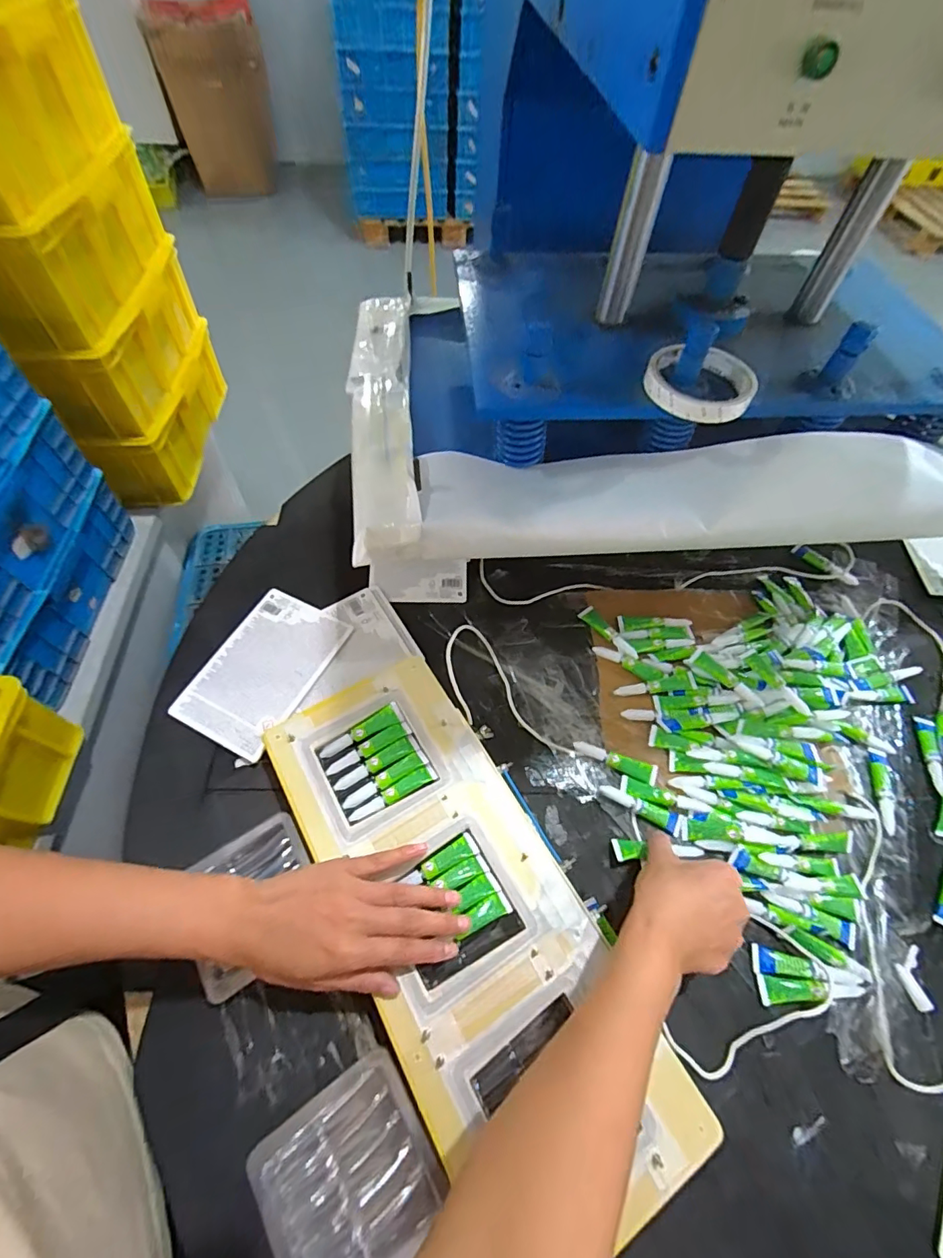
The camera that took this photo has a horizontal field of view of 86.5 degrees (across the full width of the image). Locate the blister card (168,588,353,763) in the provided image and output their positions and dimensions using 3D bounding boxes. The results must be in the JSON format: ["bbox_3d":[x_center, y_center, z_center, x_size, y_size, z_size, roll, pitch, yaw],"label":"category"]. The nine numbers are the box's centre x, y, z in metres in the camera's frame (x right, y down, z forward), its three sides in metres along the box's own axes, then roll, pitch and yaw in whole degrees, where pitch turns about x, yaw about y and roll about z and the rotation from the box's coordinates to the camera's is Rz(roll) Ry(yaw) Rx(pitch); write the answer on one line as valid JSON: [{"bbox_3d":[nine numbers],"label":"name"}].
[{"bbox_3d":[-0.218,0.042,0.529,0.116,0.011,0.169,24,63,12],"label":"blister card"}]

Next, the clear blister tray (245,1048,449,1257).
[{"bbox_3d":[-0.081,0.372,0.337,0.106,0.023,0.105,-30,65,-17],"label":"clear blister tray"}]

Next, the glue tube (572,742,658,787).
[{"bbox_3d":[0.141,0.129,0.491,0.081,0.009,0.018,21,62,10],"label":"glue tube"}]

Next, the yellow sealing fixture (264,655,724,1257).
[{"bbox_3d":[-0.010,0.221,0.405,0.170,0.021,0.419,-30,65,-17],"label":"yellow sealing fixture"}]

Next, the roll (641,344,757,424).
[{"bbox_3d":[0.194,-0.209,0.429,0.088,0.017,0.083,1,58,-2],"label":"roll"}]

